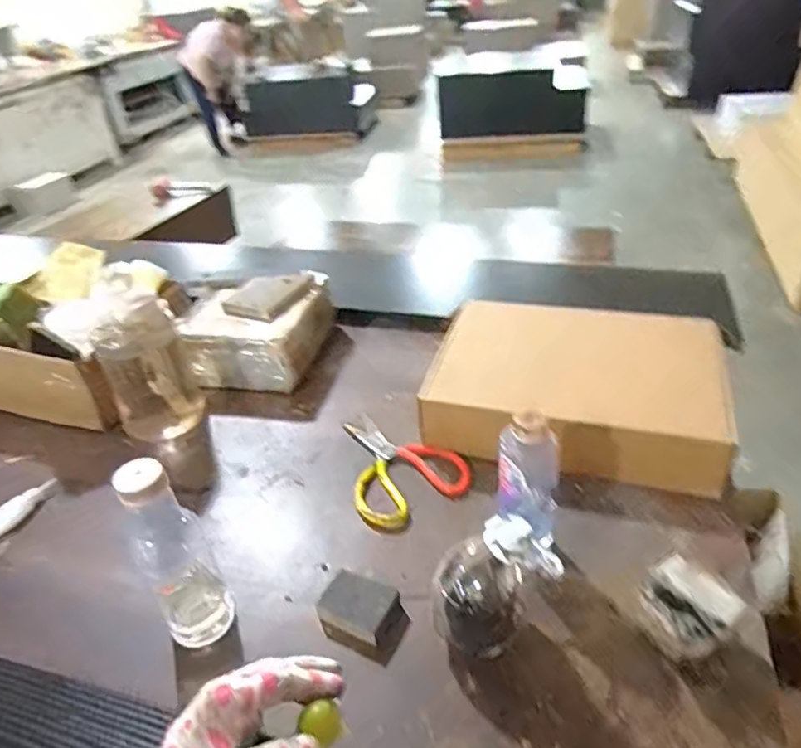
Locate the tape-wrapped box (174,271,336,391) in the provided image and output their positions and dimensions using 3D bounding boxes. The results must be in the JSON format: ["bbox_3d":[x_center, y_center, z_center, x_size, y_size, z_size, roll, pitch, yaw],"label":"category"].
[{"bbox_3d":[-0.226,-0.070,0.994,0.174,0.118,0.210,6,37,15],"label":"tape-wrapped box"}]

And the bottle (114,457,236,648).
[{"bbox_3d":[-0.209,0.170,0.562,0.058,0.210,0.059,-21,39,-22],"label":"bottle"}]

